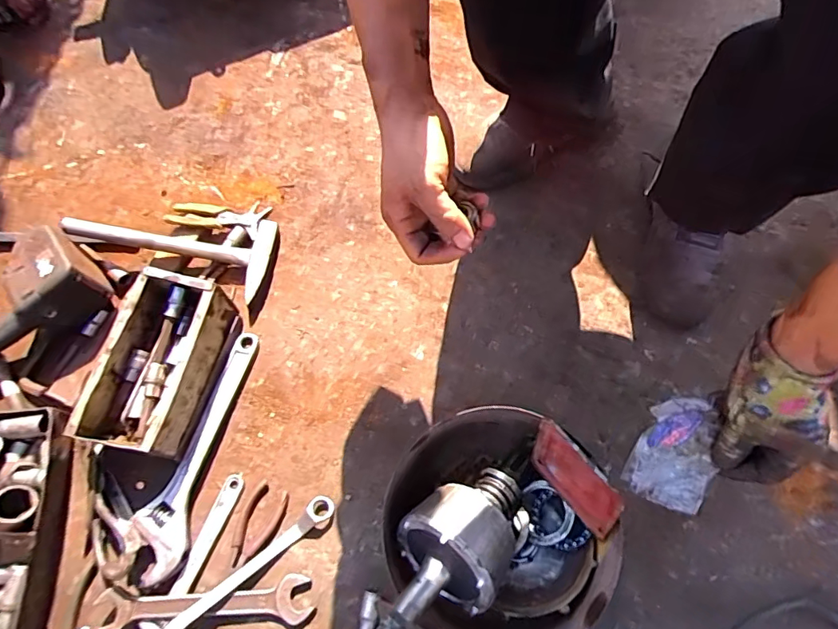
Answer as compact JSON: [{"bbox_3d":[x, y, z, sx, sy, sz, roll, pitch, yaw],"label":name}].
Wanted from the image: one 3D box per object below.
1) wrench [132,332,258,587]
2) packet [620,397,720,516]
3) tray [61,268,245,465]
[{"bbox_3d":[-0.267,0.155,0.589,0.058,0.028,0.288,8,67,7],"label":"wrench"},{"bbox_3d":[0.252,0.138,0.472,0.079,0.114,0.048,5,31,-4],"label":"packet"},{"bbox_3d":[-0.312,0.058,0.592,0.110,0.066,0.206,11,67,8],"label":"tray"}]

